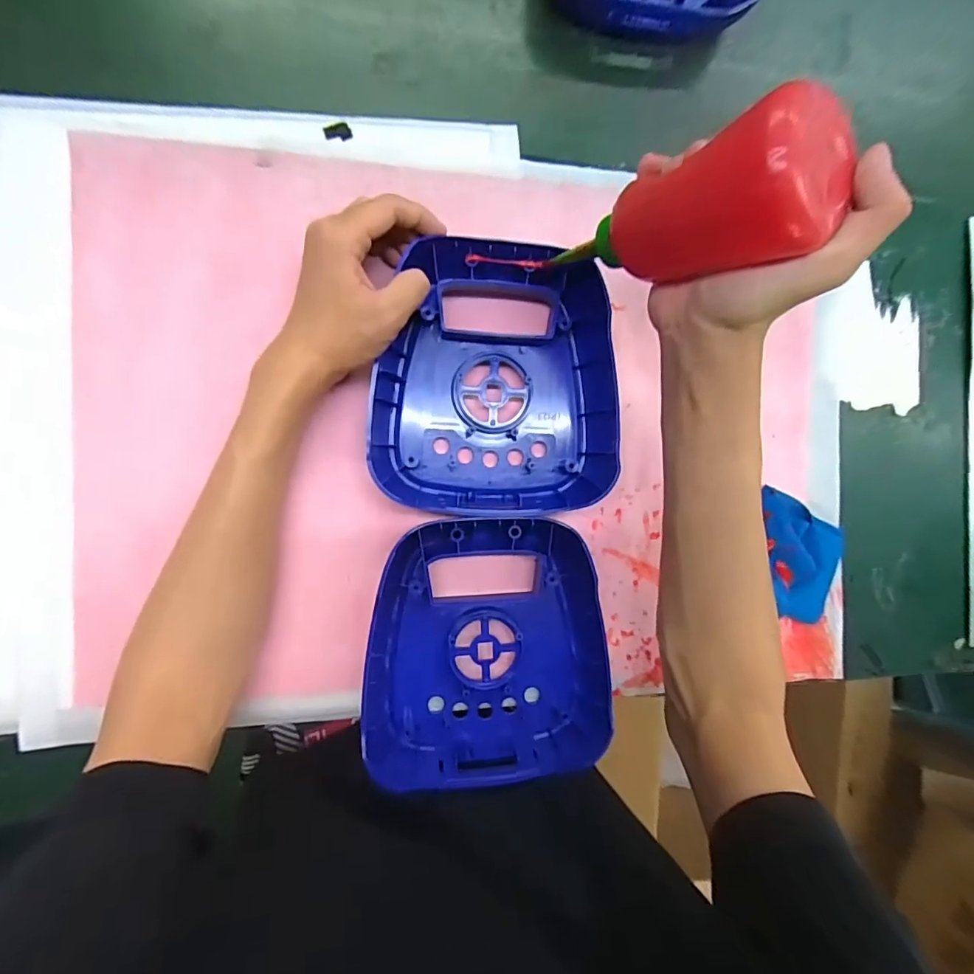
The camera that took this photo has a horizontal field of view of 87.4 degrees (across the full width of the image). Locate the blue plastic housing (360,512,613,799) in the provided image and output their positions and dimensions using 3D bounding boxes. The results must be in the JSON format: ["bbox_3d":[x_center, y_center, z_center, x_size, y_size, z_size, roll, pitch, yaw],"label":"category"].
[{"bbox_3d":[0.003,0.112,0.352,0.166,0.040,0.182,3,90,-9],"label":"blue plastic housing"}]

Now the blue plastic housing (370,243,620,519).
[{"bbox_3d":[0.005,-0.073,0.349,0.162,0.038,0.177,0,90,-9],"label":"blue plastic housing"}]

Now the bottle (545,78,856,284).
[{"bbox_3d":[0.093,-0.128,0.250,0.048,0.140,0.053,5,89,-36],"label":"bottle"}]

